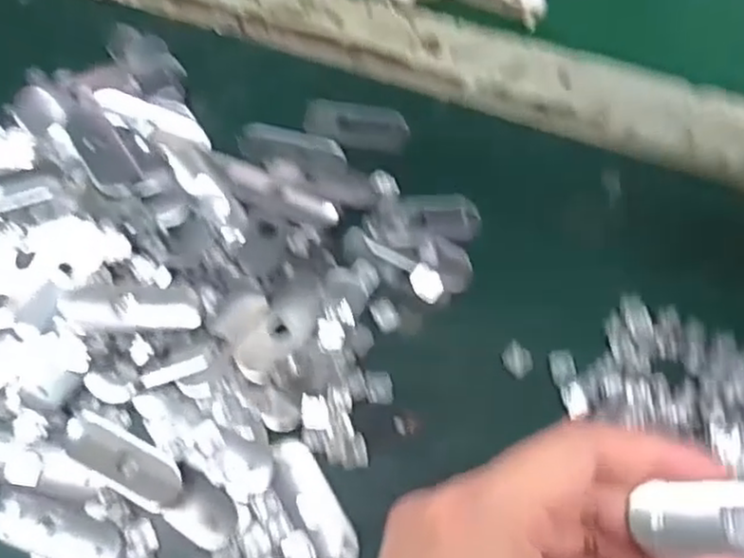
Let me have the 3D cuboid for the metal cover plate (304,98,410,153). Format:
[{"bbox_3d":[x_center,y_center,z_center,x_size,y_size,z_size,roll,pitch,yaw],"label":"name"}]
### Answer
[{"bbox_3d":[-0.007,-0.074,0.341,0.049,0.004,0.028,9,65,1],"label":"metal cover plate"}]

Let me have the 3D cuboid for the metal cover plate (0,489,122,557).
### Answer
[{"bbox_3d":[-0.114,0.090,0.254,0.050,0.004,0.020,19,66,6],"label":"metal cover plate"}]

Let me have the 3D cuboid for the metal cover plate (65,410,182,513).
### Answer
[{"bbox_3d":[-0.093,0.068,0.263,0.050,0.004,0.019,28,67,9],"label":"metal cover plate"}]

